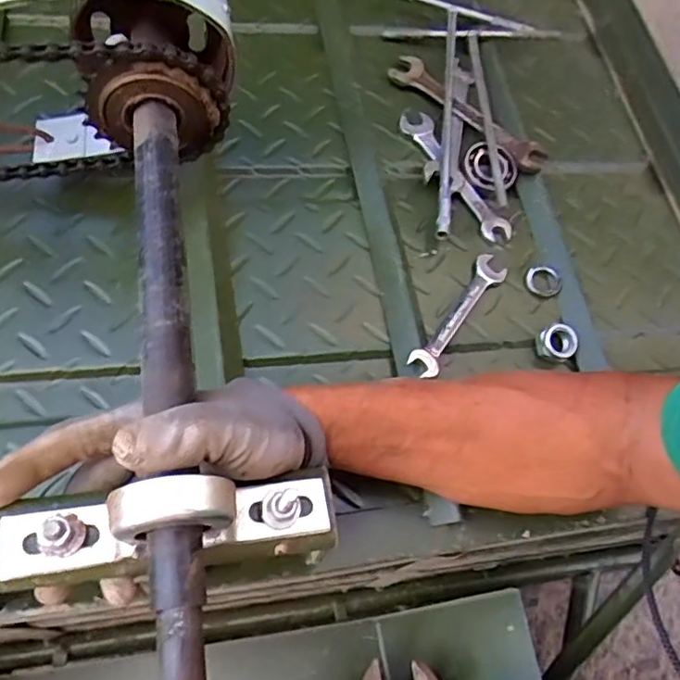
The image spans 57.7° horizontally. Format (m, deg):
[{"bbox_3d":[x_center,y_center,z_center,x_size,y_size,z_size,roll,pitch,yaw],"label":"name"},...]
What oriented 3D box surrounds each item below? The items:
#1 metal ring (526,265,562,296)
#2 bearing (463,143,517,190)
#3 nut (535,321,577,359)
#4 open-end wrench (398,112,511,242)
[{"bbox_3d":[0.173,-0.050,0.523,0.030,0.008,0.028,-1,68,2],"label":"metal ring"},{"bbox_3d":[0.138,-0.159,0.564,0.048,0.008,0.049,-1,68,2],"label":"bearing"},{"bbox_3d":[0.175,0.002,0.496,0.029,0.019,0.027,-22,69,-7],"label":"nut"},{"bbox_3d":[0.102,-0.151,0.555,0.032,0.008,0.147,-27,69,-9],"label":"open-end wrench"}]

